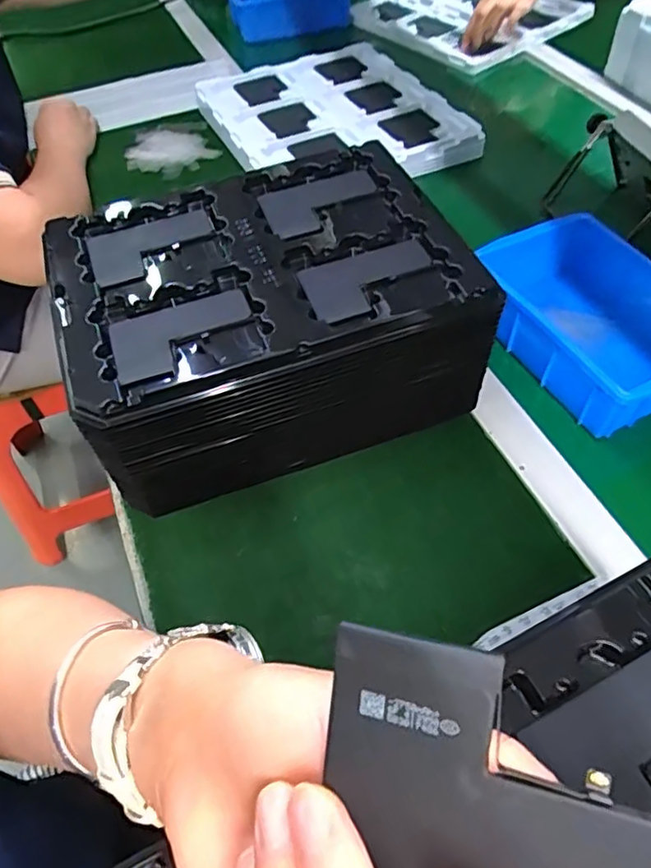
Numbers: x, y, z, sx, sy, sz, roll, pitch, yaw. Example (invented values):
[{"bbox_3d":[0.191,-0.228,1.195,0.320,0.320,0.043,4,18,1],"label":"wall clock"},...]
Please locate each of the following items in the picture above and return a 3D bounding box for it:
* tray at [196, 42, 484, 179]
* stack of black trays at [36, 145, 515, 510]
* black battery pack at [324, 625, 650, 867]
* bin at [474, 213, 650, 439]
[{"bbox_3d":[0.003,-0.434,0.799,0.307,0.032,0.333,-17,55,-8],"label":"tray"},{"bbox_3d":[-0.046,-0.088,0.479,0.281,0.142,0.206,-19,55,-10],"label":"stack of black trays"},{"bbox_3d":[0.041,0.080,0.129,0.082,0.004,0.059,6,92,17],"label":"black battery pack"},{"bbox_3d":[0.238,-0.102,0.515,0.145,0.060,0.203,-21,55,-11],"label":"bin"}]

